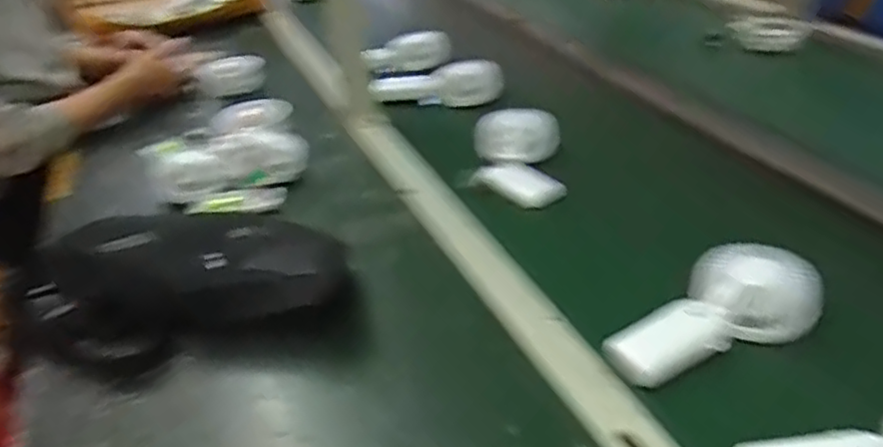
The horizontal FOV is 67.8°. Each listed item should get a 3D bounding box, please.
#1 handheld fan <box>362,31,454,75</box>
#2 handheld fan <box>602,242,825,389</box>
[{"bbox_3d":[-0.058,-0.301,1.137,0.158,0.052,0.029,-11,34,-11],"label":"handheld fan"},{"bbox_3d":[0.221,0.072,0.533,0.175,0.040,0.077,-20,37,-22],"label":"handheld fan"}]

